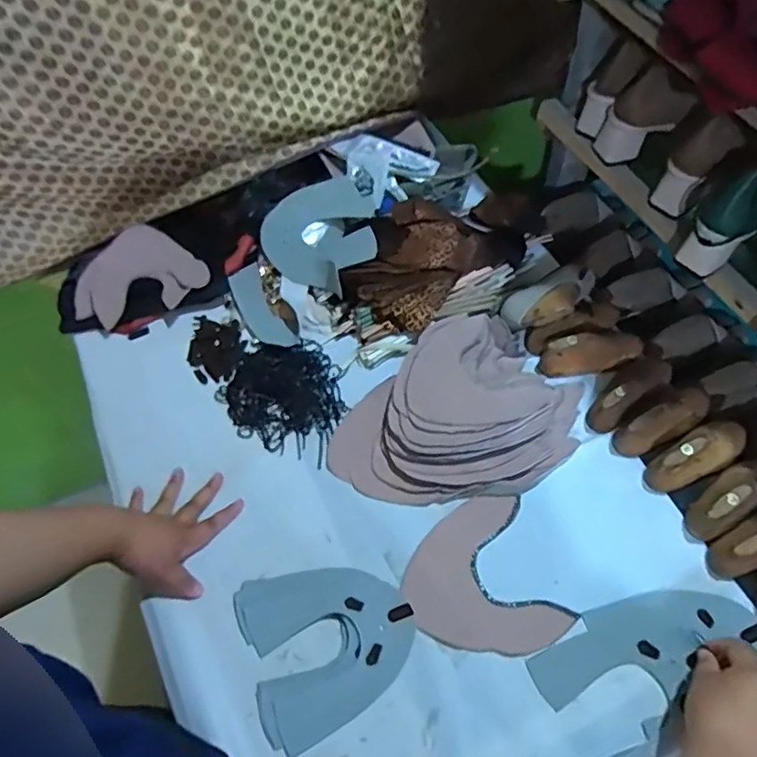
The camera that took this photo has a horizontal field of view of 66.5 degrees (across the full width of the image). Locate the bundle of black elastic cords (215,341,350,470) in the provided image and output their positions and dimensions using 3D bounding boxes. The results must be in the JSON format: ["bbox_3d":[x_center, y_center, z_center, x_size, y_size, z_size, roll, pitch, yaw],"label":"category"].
[{"bbox_3d":[-0.119,0.012,0.763,0.167,0.032,0.162,-2,57,3],"label":"bundle of black elastic cords"}]

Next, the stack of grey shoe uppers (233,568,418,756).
[{"bbox_3d":[-0.052,0.271,0.603,0.167,0.009,0.162,-20,58,-8],"label":"stack of grey shoe uppers"}]

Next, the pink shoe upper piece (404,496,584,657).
[{"bbox_3d":[0.108,0.221,0.633,0.155,0.006,0.161,-16,58,-6],"label":"pink shoe upper piece"}]

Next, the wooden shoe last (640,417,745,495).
[{"bbox_3d":[0.375,0.085,0.671,0.136,0.057,0.050,-29,60,-13],"label":"wooden shoe last"}]

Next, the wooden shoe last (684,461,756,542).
[{"bbox_3d":[0.398,0.125,0.641,0.136,0.056,0.051,-26,59,-12],"label":"wooden shoe last"}]

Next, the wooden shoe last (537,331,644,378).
[{"bbox_3d":[0.280,-0.039,0.752,0.140,0.051,0.046,-14,58,-5],"label":"wooden shoe last"}]

